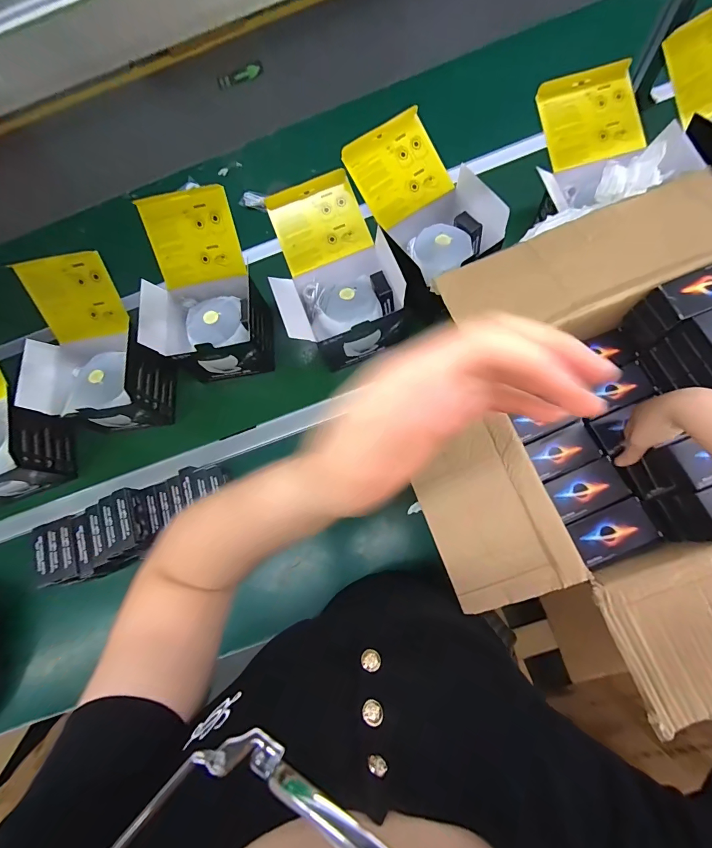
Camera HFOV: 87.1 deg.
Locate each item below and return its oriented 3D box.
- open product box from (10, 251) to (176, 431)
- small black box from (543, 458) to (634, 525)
[{"bbox_3d":[-0.507,-0.133,0.728,0.214,0.257,0.228,-2,71,0],"label":"open product box"},{"bbox_3d":[0.299,0.084,0.482,0.104,0.021,0.056,-21,72,-6],"label":"small black box"}]

